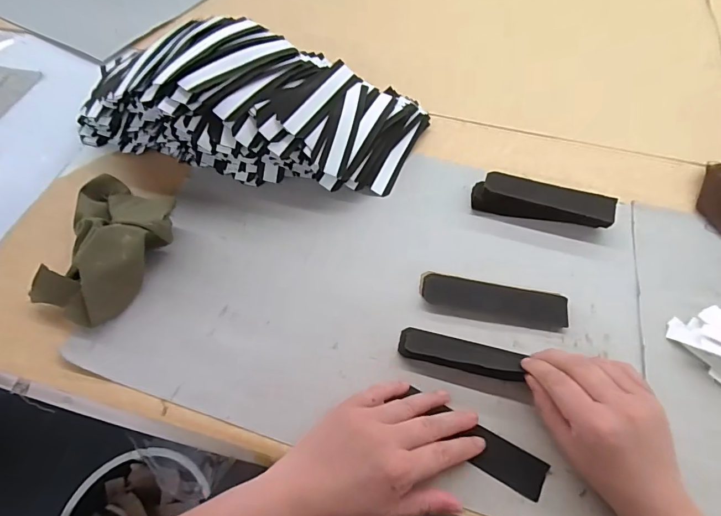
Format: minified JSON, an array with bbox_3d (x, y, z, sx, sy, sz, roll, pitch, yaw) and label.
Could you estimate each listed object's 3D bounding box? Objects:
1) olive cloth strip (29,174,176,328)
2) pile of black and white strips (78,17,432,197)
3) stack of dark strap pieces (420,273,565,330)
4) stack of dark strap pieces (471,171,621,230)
[{"bbox_3d":[-0.258,-0.013,0.419,0.106,0.044,0.150,14,58,8],"label":"olive cloth strip"},{"bbox_3d":[-0.134,-0.184,0.489,0.418,0.111,0.172,8,58,5],"label":"pile of black and white strips"},{"bbox_3d":[0.135,0.040,0.425,0.144,0.012,0.041,12,59,6],"label":"stack of dark strap pieces"},{"bbox_3d":[0.205,-0.063,0.473,0.147,0.032,0.037,13,59,7],"label":"stack of dark strap pieces"}]

